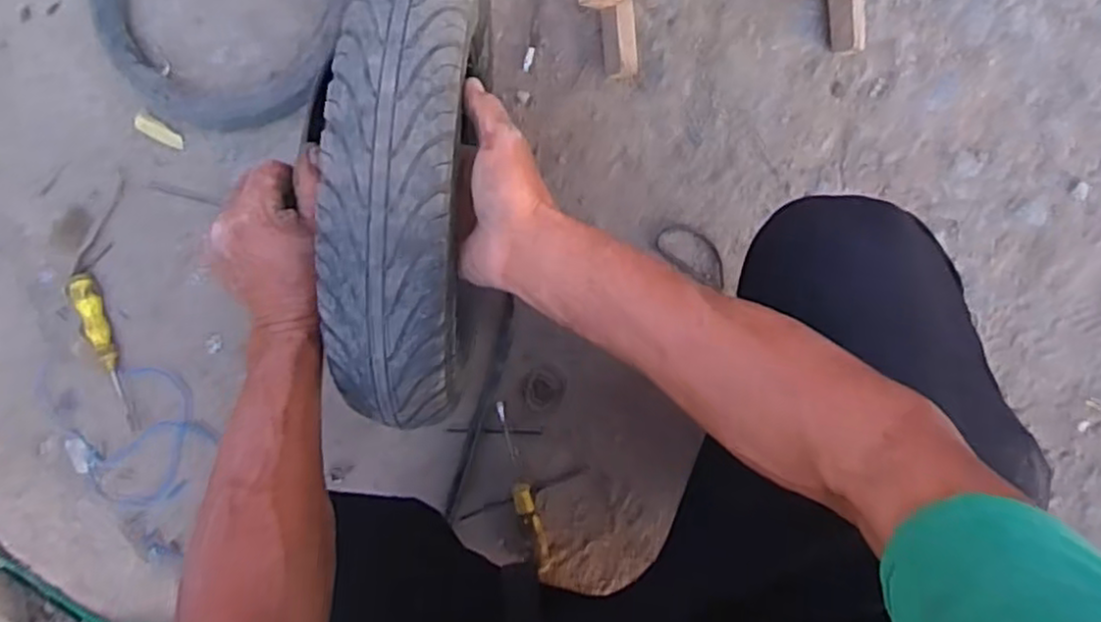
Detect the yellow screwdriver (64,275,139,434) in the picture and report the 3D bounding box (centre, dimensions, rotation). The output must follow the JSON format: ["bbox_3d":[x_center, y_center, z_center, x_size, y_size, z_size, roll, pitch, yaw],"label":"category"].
[{"bbox_3d":[-0.543,0.049,0.874,0.028,0.038,0.196,-17,93,9],"label":"yellow screwdriver"}]

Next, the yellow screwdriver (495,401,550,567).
[{"bbox_3d":[-0.037,0.200,0.831,0.024,0.021,0.193,-17,93,9],"label":"yellow screwdriver"}]

